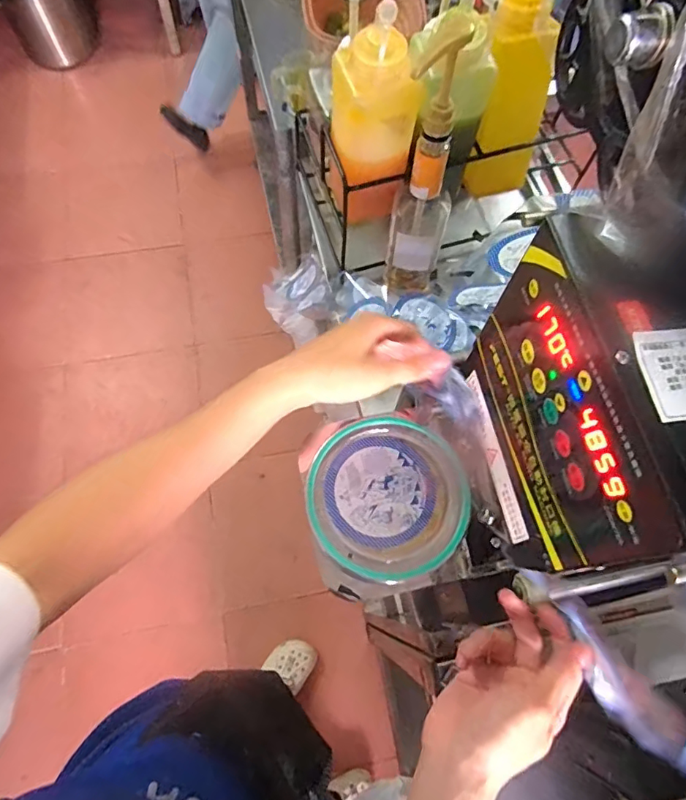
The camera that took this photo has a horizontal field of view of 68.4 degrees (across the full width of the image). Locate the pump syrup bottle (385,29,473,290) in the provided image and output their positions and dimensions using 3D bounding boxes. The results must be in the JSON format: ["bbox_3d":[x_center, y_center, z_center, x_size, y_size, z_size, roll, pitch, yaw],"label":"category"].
[{"bbox_3d":[0.100,-0.241,0.591,0.073,0.322,0.062,16,69,4],"label":"pump syrup bottle"}]

